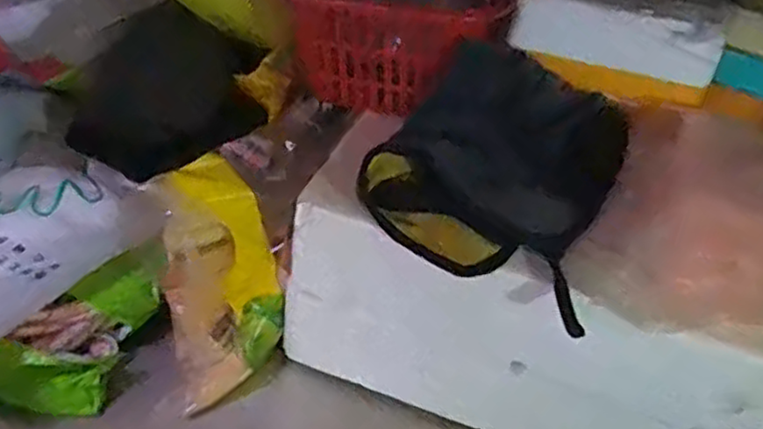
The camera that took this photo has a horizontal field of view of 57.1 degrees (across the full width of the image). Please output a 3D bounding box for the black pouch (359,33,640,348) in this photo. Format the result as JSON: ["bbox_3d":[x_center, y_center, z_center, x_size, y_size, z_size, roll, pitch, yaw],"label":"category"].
[{"bbox_3d":[0.081,-0.035,0.465,0.148,0.079,0.144,22,40,18],"label":"black pouch"}]

